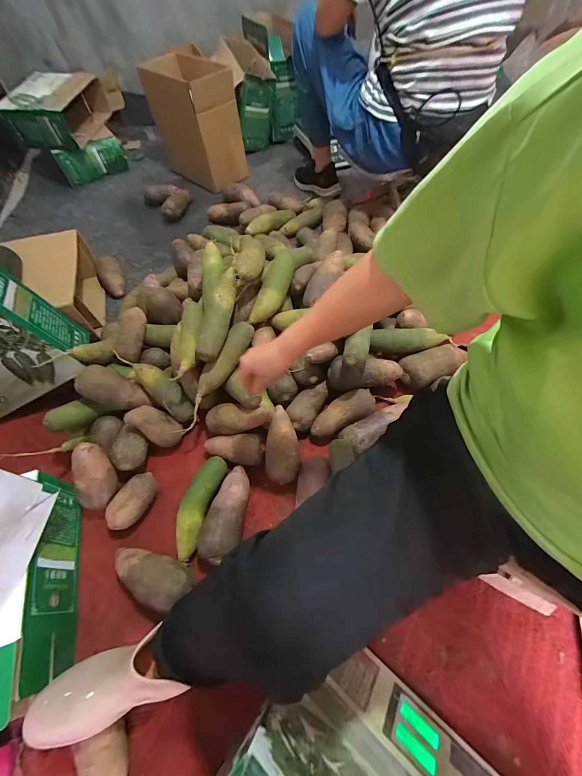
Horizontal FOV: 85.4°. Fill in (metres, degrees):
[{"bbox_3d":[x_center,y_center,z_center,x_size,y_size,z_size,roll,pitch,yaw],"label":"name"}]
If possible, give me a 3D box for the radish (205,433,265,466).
[{"bbox_3d":[-0.121,0.133,0.689,0.134,0.054,0.059,5,59,7],"label":"radish"}]

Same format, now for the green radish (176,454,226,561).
[{"bbox_3d":[-0.184,0.234,0.634,0.056,0.055,0.196,13,60,11],"label":"green radish"}]

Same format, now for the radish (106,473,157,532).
[{"bbox_3d":[-0.324,0.234,0.651,0.063,0.052,0.121,20,62,16],"label":"radish"}]

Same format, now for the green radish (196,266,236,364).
[{"bbox_3d":[-0.162,-0.157,0.670,0.074,0.048,0.207,6,71,8],"label":"green radish"}]

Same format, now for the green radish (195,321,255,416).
[{"bbox_3d":[-0.151,-0.049,0.683,0.047,0.058,0.225,31,85,21],"label":"green radish"}]

